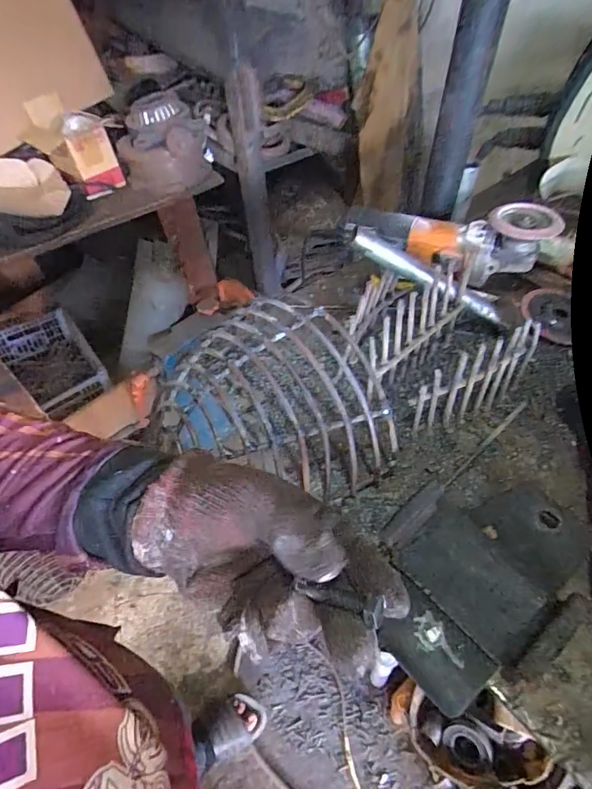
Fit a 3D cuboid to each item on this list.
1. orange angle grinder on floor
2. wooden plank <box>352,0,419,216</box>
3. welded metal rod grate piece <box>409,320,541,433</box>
[{"bbox_3d":[0.195,-0.217,0.586,0.271,0.075,0.083,15,53,18],"label":"orange angle grinder on floor"},{"bbox_3d":[0.217,-0.667,1.000,0.156,0.522,0.091,7,51,11],"label":"wooden plank"},{"bbox_3d":[0.178,-0.016,0.437,0.134,0.098,0.028,-21,51,-12],"label":"welded metal rod grate piece"}]

